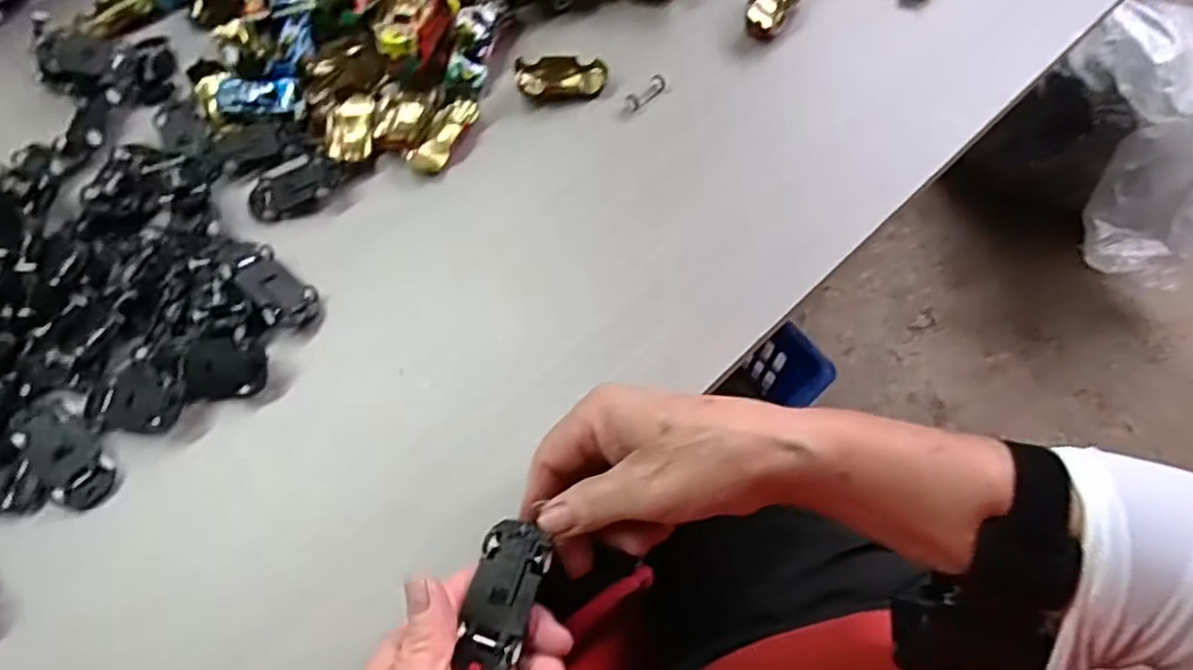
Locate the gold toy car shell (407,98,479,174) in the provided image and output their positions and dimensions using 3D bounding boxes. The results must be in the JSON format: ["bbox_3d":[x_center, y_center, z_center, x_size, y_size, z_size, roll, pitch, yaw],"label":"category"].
[{"bbox_3d":[-0.102,-0.135,0.449,0.024,0.010,0.062,27,68,14],"label":"gold toy car shell"}]

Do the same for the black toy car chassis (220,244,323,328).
[{"bbox_3d":[-0.195,-0.029,0.395,0.059,0.011,0.034,45,49,9],"label":"black toy car chassis"}]

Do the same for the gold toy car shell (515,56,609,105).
[{"bbox_3d":[-0.024,-0.184,0.466,0.062,0.019,0.033,-6,65,-1],"label":"gold toy car shell"}]

